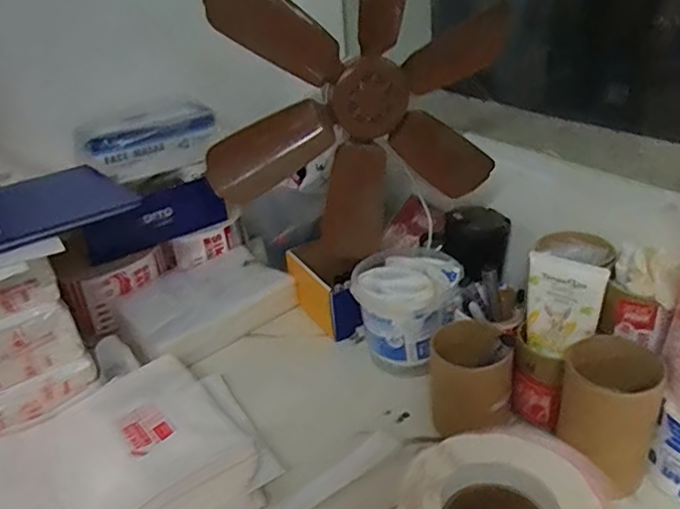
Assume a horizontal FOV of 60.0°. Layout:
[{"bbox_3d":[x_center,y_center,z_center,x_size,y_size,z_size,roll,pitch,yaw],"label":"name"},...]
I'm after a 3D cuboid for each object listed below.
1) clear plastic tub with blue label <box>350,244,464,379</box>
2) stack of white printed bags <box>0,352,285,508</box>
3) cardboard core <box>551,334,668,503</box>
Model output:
[{"bbox_3d":[0.087,0.070,0.741,0.123,0.123,0.133,-5,29,3],"label":"clear plastic tub with blue label"},{"bbox_3d":[-0.254,0.233,0.588,0.338,0.048,0.244,-22,32,-25],"label":"stack of white printed bags"},{"bbox_3d":[0.241,0.151,0.535,0.080,0.128,0.086,-5,29,3],"label":"cardboard core"}]

